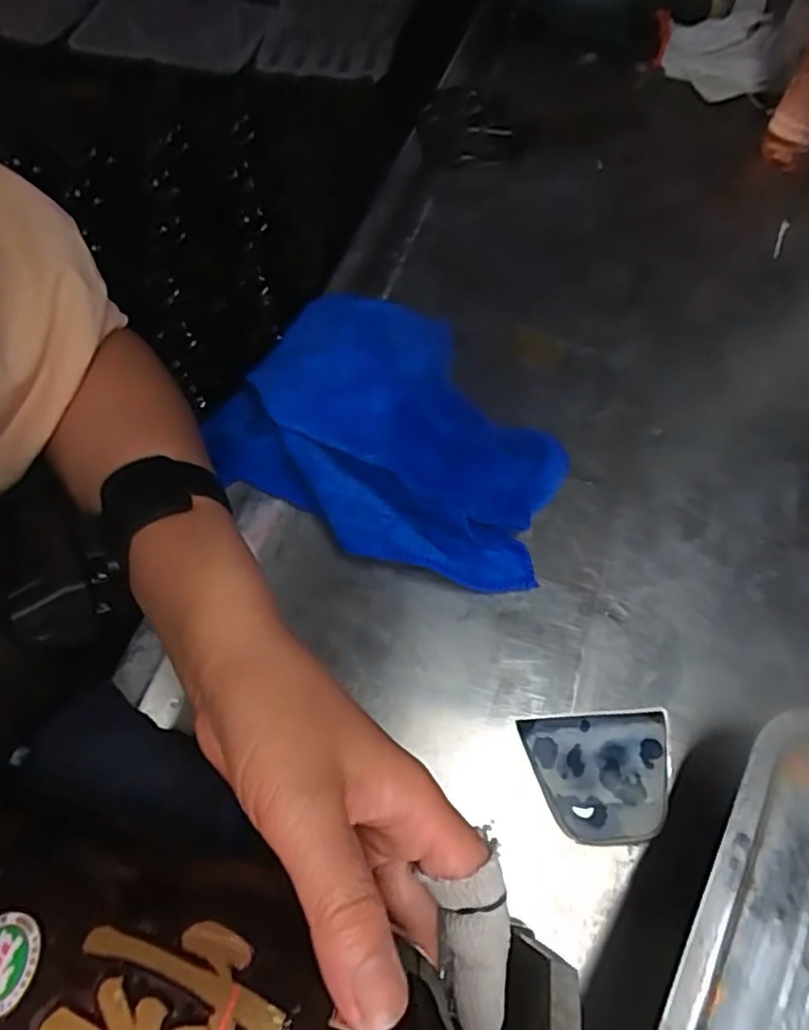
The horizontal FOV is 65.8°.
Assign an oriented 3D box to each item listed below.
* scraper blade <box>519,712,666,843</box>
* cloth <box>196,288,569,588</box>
[{"bbox_3d":[0.104,0.135,0.324,0.076,0.011,0.062,-2,63,-4],"label":"scraper blade"},{"bbox_3d":[0.001,-0.058,0.384,0.205,0.047,0.166,29,65,12],"label":"cloth"}]

